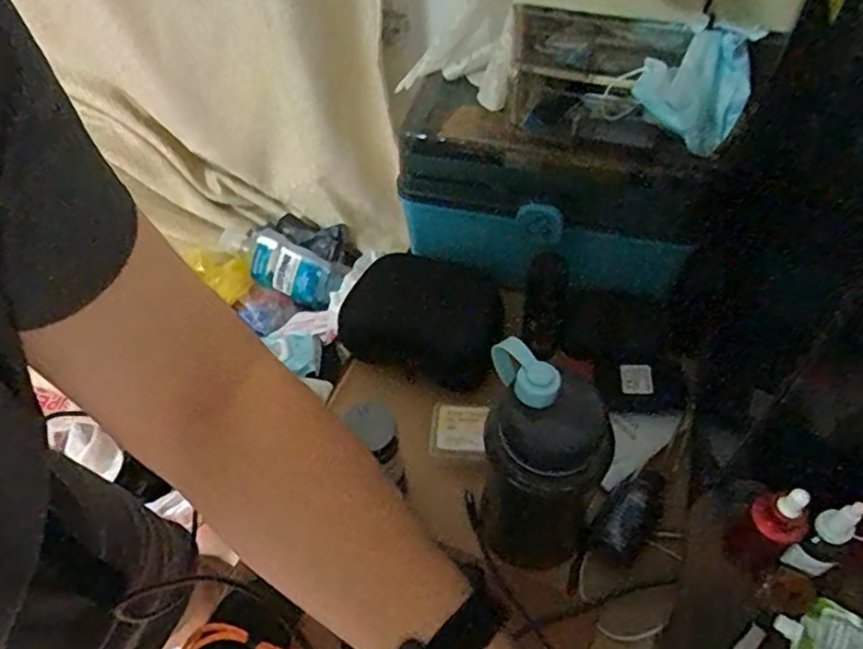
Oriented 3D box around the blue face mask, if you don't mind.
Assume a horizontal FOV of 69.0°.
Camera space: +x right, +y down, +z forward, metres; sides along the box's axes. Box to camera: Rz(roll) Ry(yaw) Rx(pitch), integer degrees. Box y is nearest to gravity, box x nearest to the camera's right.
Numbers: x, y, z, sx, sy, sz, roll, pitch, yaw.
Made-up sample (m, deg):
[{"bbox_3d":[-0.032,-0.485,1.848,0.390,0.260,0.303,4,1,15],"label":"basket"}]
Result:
[{"bbox_3d":[0.202,-0.184,0.492,0.085,0.080,0.049,18,55,16],"label":"blue face mask"}]

